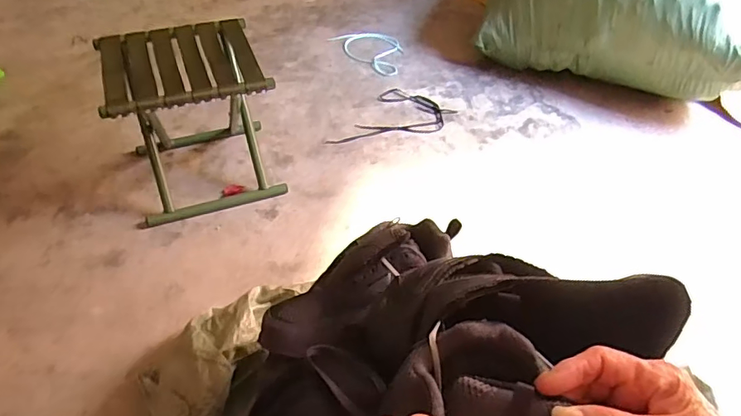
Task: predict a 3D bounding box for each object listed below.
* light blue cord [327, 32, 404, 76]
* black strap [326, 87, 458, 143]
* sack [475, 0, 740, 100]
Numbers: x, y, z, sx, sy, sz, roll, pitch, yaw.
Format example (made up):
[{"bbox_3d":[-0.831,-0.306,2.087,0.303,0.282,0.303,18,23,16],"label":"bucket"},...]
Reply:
[{"bbox_3d":[0.010,-0.508,1.591,0.279,0.014,0.170,36,55,27],"label":"light blue cord"},{"bbox_3d":[0.062,-0.218,1.329,0.207,0.009,0.309,27,52,21],"label":"black strap"},{"bbox_3d":[0.718,-0.588,1.398,0.700,0.346,0.387,22,49,16],"label":"sack"}]

